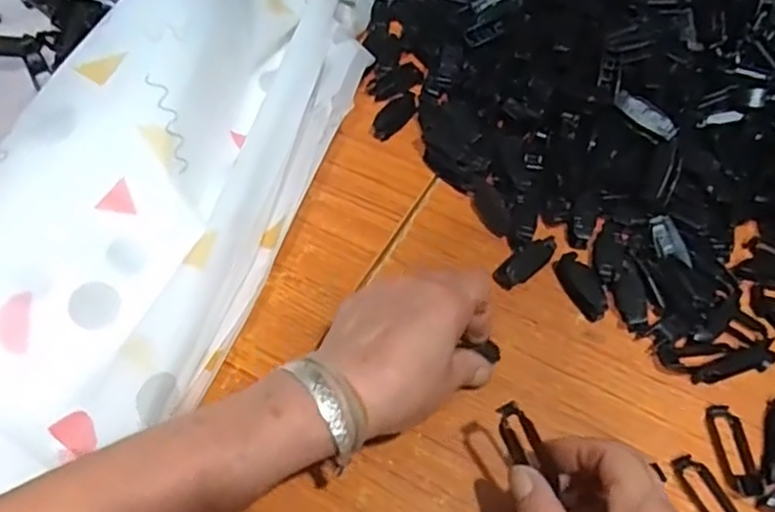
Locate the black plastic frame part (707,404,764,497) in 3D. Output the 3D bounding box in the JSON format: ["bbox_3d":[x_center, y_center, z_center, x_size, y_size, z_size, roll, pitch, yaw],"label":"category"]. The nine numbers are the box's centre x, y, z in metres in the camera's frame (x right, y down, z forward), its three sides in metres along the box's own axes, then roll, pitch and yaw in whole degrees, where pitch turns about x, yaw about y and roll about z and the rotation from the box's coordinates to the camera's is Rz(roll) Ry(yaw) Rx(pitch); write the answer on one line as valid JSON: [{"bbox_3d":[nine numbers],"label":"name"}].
[{"bbox_3d":[0.210,0.117,0.413,0.018,0.006,0.056,-1,56,-2],"label":"black plastic frame part"}]

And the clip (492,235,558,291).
[{"bbox_3d":[0.098,0.003,0.481,0.049,0.013,0.020,-38,65,-23],"label":"clip"}]

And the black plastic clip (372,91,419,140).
[{"bbox_3d":[0.008,-0.117,0.562,0.021,0.011,0.054,34,62,20],"label":"black plastic clip"}]

